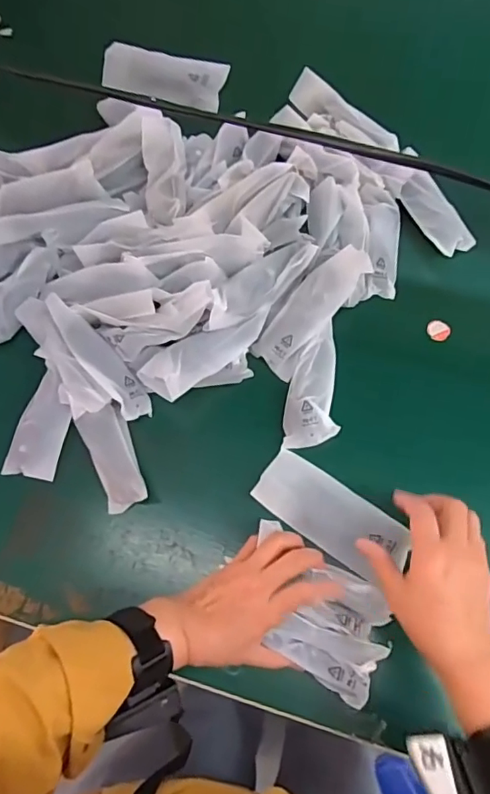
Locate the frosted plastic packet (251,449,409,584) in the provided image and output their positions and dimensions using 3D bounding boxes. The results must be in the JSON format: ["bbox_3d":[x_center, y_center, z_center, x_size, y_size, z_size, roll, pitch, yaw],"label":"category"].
[{"bbox_3d":[0.082,0.113,0.504,0.146,0.009,0.063,30,75,13],"label":"frosted plastic packet"}]

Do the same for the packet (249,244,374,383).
[{"bbox_3d":[0.070,-0.094,0.559,0.052,0.026,0.150,40,97,13],"label":"packet"}]

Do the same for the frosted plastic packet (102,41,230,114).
[{"bbox_3d":[-0.107,-0.422,0.693,0.161,0.009,0.056,15,107,4],"label":"frosted plastic packet"}]

